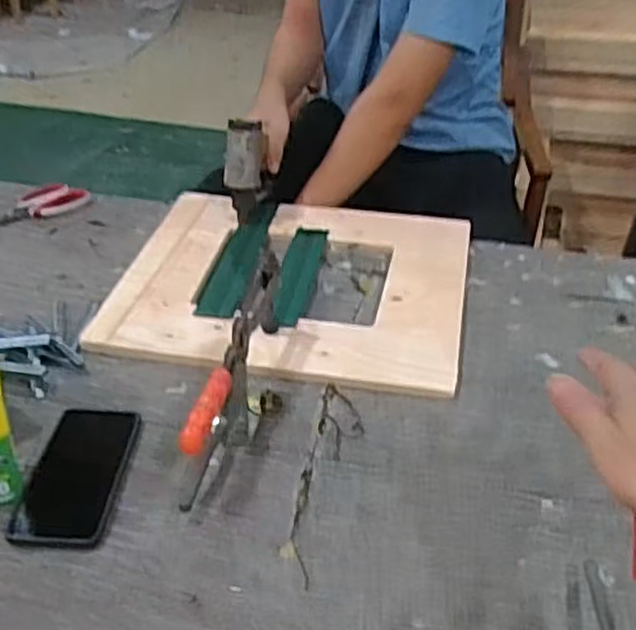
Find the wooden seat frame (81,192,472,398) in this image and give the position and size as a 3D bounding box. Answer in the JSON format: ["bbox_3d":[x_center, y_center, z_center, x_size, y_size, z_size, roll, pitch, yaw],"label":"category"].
[{"bbox_3d":[-0.026,-0.050,0.966,0.423,0.016,0.401,8,35,9],"label":"wooden seat frame"}]

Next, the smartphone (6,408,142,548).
[{"bbox_3d":[-0.215,0.139,0.683,0.079,0.009,0.167,2,34,1],"label":"smartphone"}]

